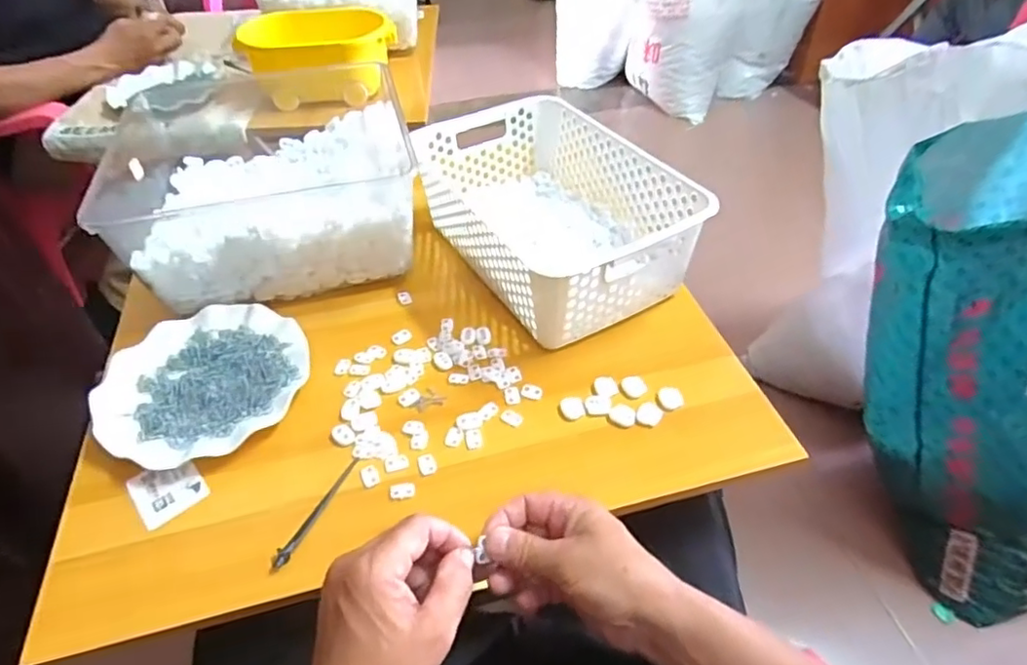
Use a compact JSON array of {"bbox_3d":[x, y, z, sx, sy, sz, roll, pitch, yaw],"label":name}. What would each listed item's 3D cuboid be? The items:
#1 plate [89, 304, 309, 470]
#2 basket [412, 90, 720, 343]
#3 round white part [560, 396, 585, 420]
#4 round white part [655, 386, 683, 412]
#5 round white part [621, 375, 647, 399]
[{"bbox_3d":[-0.286,0.047,0.563,0.177,0.026,0.179,-1,45,1],"label":"plate"},{"bbox_3d":[0.038,-0.131,0.664,0.200,0.113,0.305,-23,48,-20],"label":"basket"},{"bbox_3d":[0.054,0.068,0.542,0.022,0.004,0.024,-1,45,1],"label":"round white part"},{"bbox_3d":[0.141,0.059,0.543,0.023,0.008,0.025,-1,45,1],"label":"round white part"},{"bbox_3d":[0.111,0.049,0.552,0.022,0.006,0.025,-6,45,-4],"label":"round white part"}]

